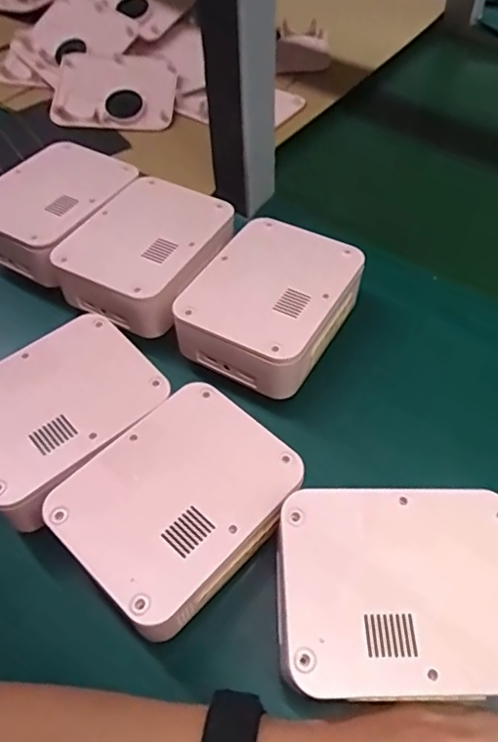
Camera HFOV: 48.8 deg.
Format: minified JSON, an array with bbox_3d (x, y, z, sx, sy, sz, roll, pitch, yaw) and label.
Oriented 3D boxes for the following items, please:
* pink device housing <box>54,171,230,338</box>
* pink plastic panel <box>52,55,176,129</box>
[{"bbox_3d":[-0.078,-0.098,0.434,0.105,0.038,0.129,23,60,18],"label":"pink device housing"},{"bbox_3d":[-0.142,-0.298,0.582,0.123,0.019,0.098,2,70,1],"label":"pink plastic panel"}]

